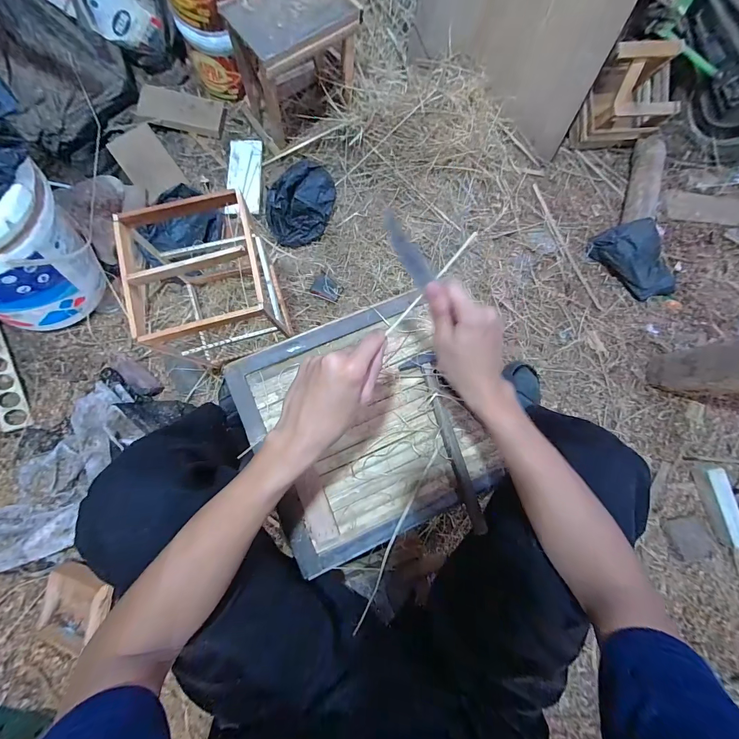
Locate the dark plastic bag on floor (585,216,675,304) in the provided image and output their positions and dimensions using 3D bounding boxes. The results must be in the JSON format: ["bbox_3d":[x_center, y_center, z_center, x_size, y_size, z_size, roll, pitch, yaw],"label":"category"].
[{"bbox_3d":[0.730,-0.296,0.934,0.122,0.096,0.239,-34,84,-7],"label":"dark plastic bag on floor"}]

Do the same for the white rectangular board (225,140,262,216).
[{"bbox_3d":[-0.351,-0.538,0.963,0.094,0.016,0.217,2,81,-2],"label":"white rectangular board"}]

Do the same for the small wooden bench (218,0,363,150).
[{"bbox_3d":[-0.183,-0.777,0.879,0.280,0.272,0.206,-39,85,-7],"label":"small wooden bench"}]

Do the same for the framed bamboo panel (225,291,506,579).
[{"bbox_3d":[-0.006,0.084,0.540,0.333,0.025,0.333,-25,83,-6],"label":"framed bamboo panel"}]

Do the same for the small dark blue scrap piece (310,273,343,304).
[{"bbox_3d":[-0.115,-0.224,0.952,0.080,0.006,0.061,23,81,1],"label":"small dark blue scrap piece"}]

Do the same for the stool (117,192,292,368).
[{"bbox_3d":[-0.313,-0.160,0.721,0.225,0.312,0.236,-13,82,-4],"label":"stool"}]

